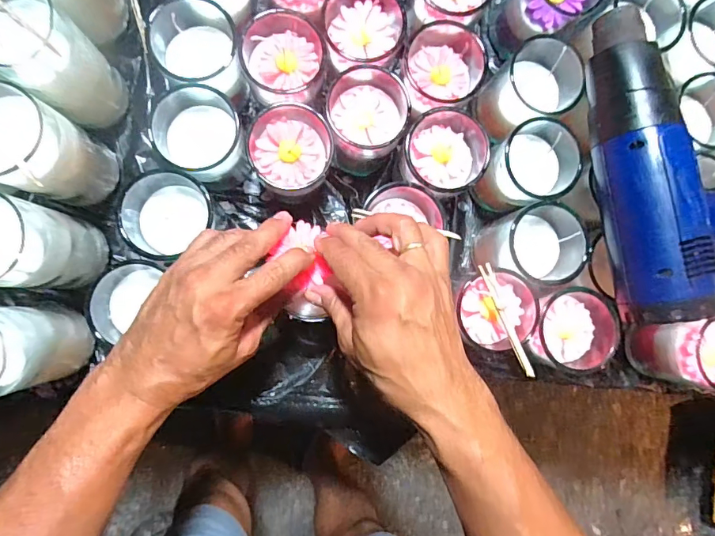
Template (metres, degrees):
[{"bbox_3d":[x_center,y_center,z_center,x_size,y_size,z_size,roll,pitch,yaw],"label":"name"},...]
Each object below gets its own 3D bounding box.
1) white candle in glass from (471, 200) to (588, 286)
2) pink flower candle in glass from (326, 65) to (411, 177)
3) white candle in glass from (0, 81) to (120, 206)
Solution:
[{"bbox_3d":[0.163,-0.022,0.429,0.082,0.084,0.073,18,85,-6],"label":"white candle in glass"},{"bbox_3d":[0.005,-0.139,0.421,0.076,0.072,0.083,14,86,-6],"label":"pink flower candle in glass"},{"bbox_3d":[-0.263,-0.094,0.368,0.076,0.113,0.073,29,84,-5],"label":"white candle in glass"}]

